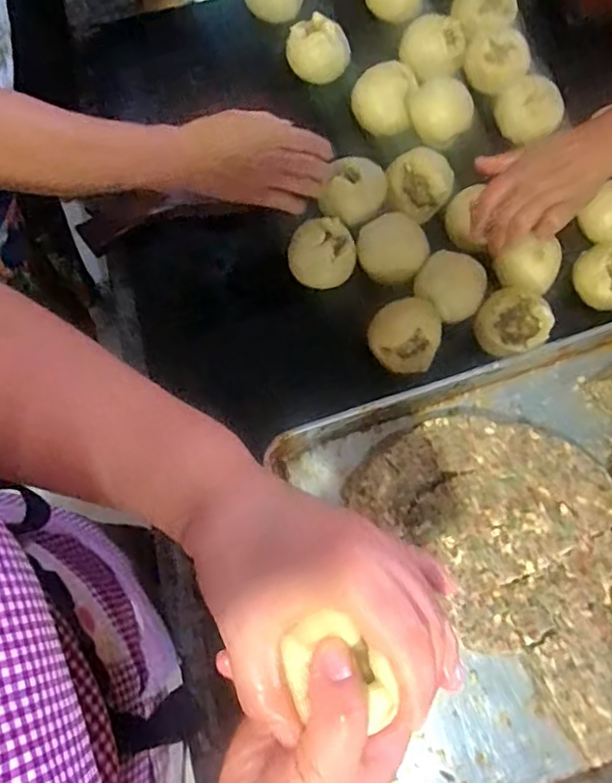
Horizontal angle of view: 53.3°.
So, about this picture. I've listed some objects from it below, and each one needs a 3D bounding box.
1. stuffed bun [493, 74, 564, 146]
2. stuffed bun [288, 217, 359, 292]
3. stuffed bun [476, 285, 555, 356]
[{"bbox_3d":[0.265,-0.335,0.728,0.065,0.042,0.067,0,75,-1],"label":"stuffed bun"},{"bbox_3d":[0.020,-0.153,0.675,0.068,0.041,0.070,0,75,-1],"label":"stuffed bun"},{"bbox_3d":[0.218,-0.072,0.655,0.072,0.061,0.068,0,75,-1],"label":"stuffed bun"}]

